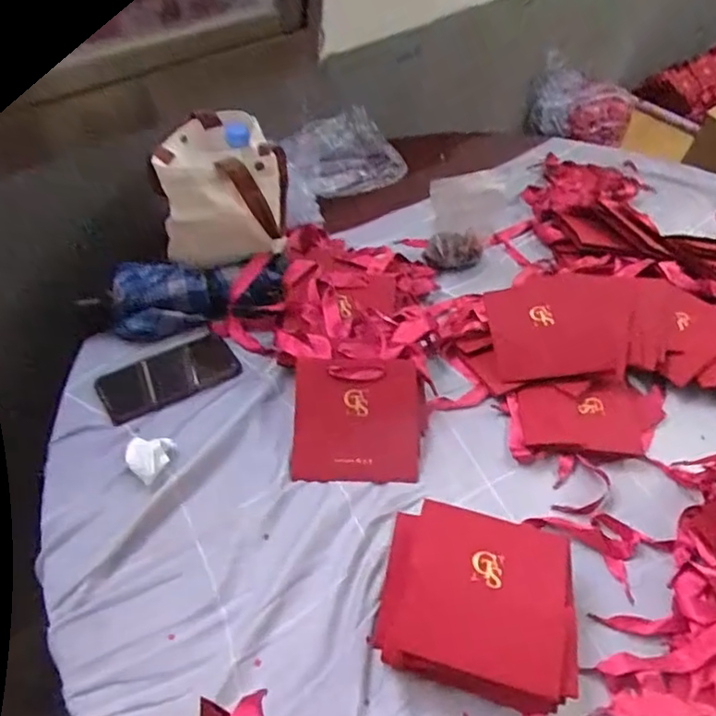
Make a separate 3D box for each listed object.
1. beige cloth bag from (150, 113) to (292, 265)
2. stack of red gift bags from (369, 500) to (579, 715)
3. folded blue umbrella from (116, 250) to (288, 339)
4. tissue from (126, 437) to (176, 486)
[{"bbox_3d":[-0.189,-0.227,0.820,0.156,0.162,0.150,-10,50,-14],"label":"beige cloth bag"},{"bbox_3d":[0.106,0.225,0.554,0.166,0.072,0.143,12,48,5],"label":"stack of red gift bags"},{"bbox_3d":[-0.212,-0.088,0.801,0.226,0.061,0.099,-5,49,-10],"label":"folded blue umbrella"},{"bbox_3d":[-0.230,0.101,0.656,0.058,0.030,0.051,36,54,24],"label":"tissue"}]

